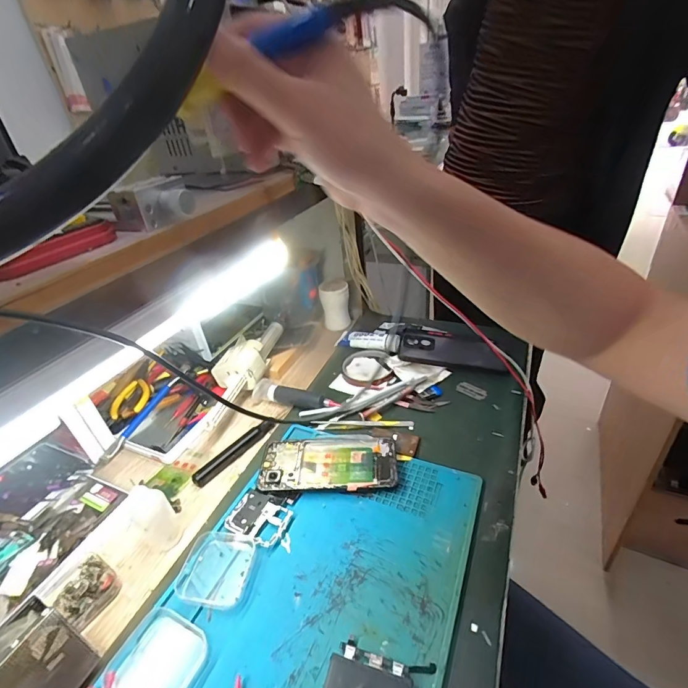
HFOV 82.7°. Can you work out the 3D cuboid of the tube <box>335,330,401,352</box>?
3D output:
[{"bbox_3d":[0.043,-0.006,0.667,0.111,0.028,0.031,10,36,24],"label":"tube"}]

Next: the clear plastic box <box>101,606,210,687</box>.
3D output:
[{"bbox_3d":[-0.151,0.256,0.315,0.072,0.013,0.064,8,36,22],"label":"clear plastic box"}]

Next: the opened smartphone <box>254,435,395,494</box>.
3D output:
[{"bbox_3d":[-0.019,0.142,0.465,0.158,0.012,0.078,-3,33,7],"label":"opened smartphone"}]

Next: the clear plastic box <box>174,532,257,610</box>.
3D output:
[{"bbox_3d":[-0.122,0.214,0.374,0.068,0.014,0.067,-2,33,8],"label":"clear plastic box"}]

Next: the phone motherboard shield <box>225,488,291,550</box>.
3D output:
[{"bbox_3d":[-0.092,0.186,0.419,0.069,0.005,0.047,15,39,30],"label":"phone motherboard shield"}]

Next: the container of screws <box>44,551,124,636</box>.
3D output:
[{"bbox_3d":[-0.249,0.233,0.373,0.053,0.018,0.049,12,37,26],"label":"container of screws"}]

